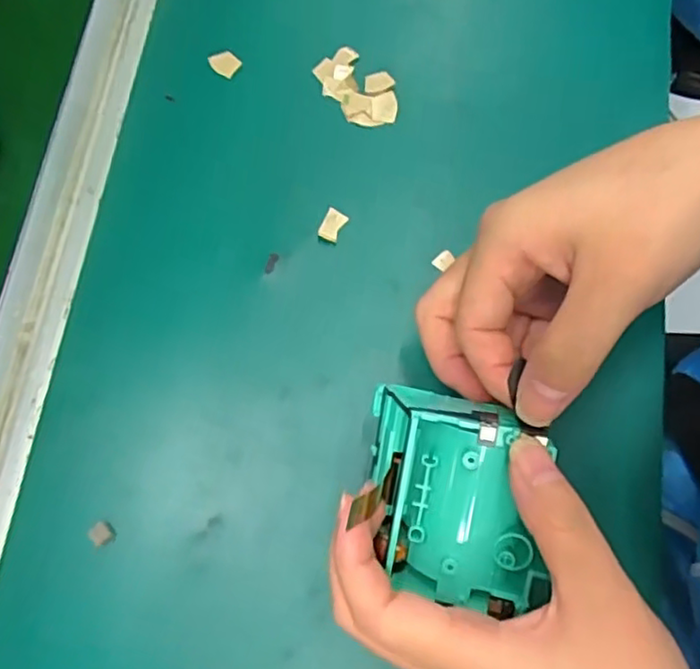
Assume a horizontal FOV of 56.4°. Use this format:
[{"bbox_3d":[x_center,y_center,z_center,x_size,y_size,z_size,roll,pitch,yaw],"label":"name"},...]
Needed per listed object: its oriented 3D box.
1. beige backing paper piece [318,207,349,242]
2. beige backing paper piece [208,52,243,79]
[{"bbox_3d":[-0.009,-0.058,0.348,0.012,0.004,0.018,27,76,7],"label":"beige backing paper piece"},{"bbox_3d":[-0.072,-0.156,0.372,0.018,0.004,0.013,37,77,9],"label":"beige backing paper piece"}]

